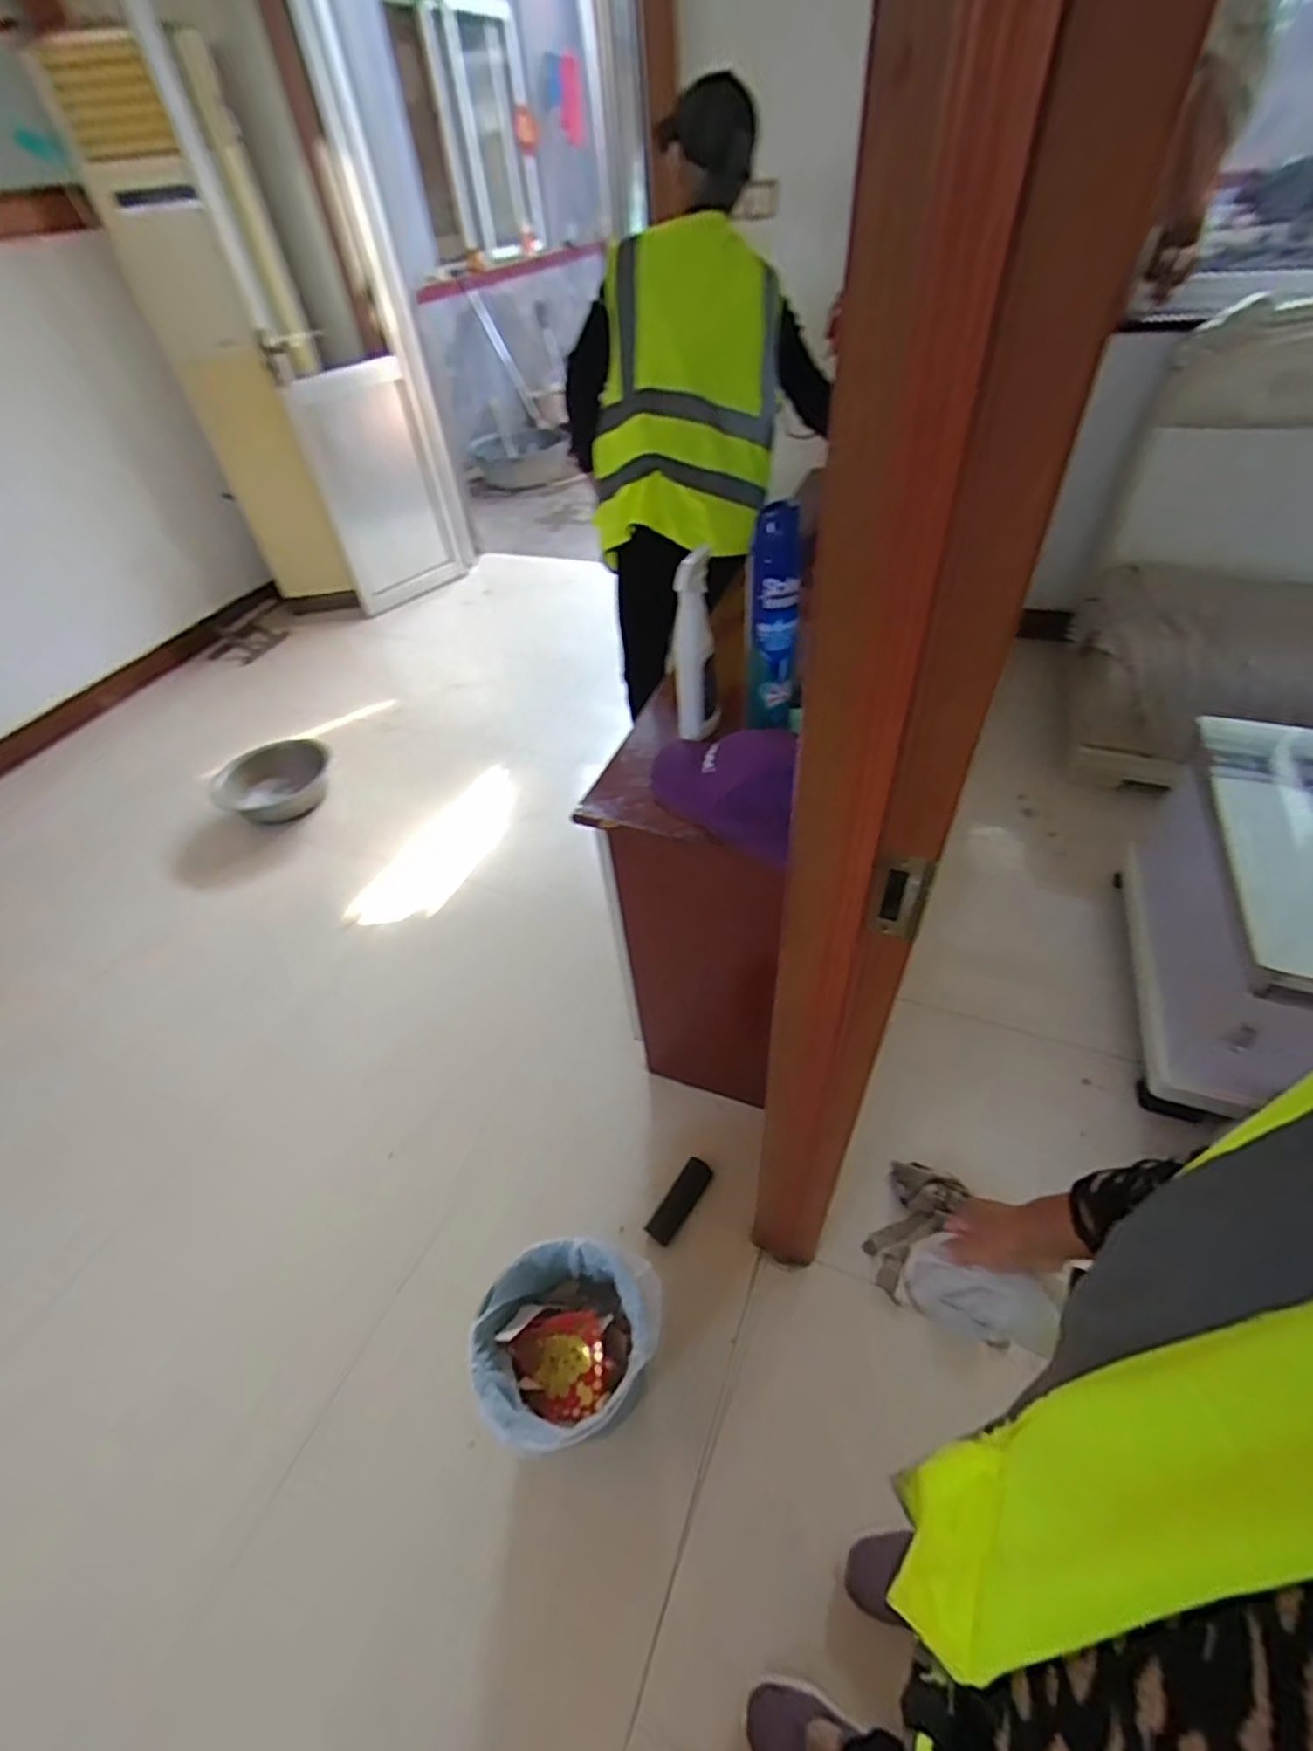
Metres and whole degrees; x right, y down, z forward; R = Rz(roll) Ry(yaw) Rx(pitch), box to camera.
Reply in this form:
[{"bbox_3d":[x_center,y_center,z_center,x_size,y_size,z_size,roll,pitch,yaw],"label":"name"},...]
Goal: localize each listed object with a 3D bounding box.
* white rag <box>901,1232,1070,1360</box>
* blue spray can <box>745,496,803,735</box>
[{"bbox_3d":[0.296,0.383,0.621,0.120,0.105,0.053,27,55,27],"label":"white rag"},{"bbox_3d":[0.148,-0.317,0.866,0.061,0.272,0.069,0,47,6],"label":"blue spray can"}]

